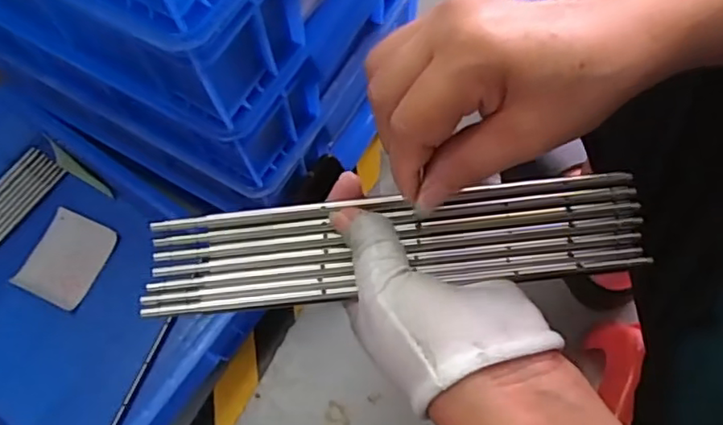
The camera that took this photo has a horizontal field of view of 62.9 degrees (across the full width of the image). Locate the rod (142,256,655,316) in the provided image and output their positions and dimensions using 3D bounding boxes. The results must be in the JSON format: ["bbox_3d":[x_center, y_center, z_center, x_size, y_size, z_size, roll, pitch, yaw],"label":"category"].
[{"bbox_3d":[0.020,0.036,0.293,0.250,0.004,0.007,-5,69,-3],"label":"rod"}]

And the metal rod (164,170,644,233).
[{"bbox_3d":[0.018,-0.006,0.311,0.250,0.004,0.008,-6,69,-3],"label":"metal rod"}]

